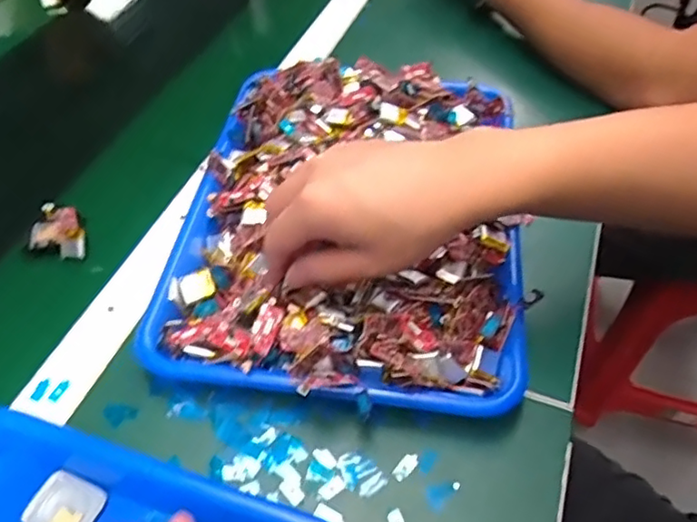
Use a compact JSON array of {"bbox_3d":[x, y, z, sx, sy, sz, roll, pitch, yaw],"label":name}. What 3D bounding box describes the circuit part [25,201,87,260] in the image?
[{"bbox_3d":[-0.231,-0.020,0.476,0.044,0.024,0.058,-28,55,-20],"label":"circuit part"}]

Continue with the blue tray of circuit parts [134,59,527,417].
[{"bbox_3d":[0.003,-0.047,0.455,0.243,0.044,0.316,8,53,4],"label":"blue tray of circuit parts"}]

